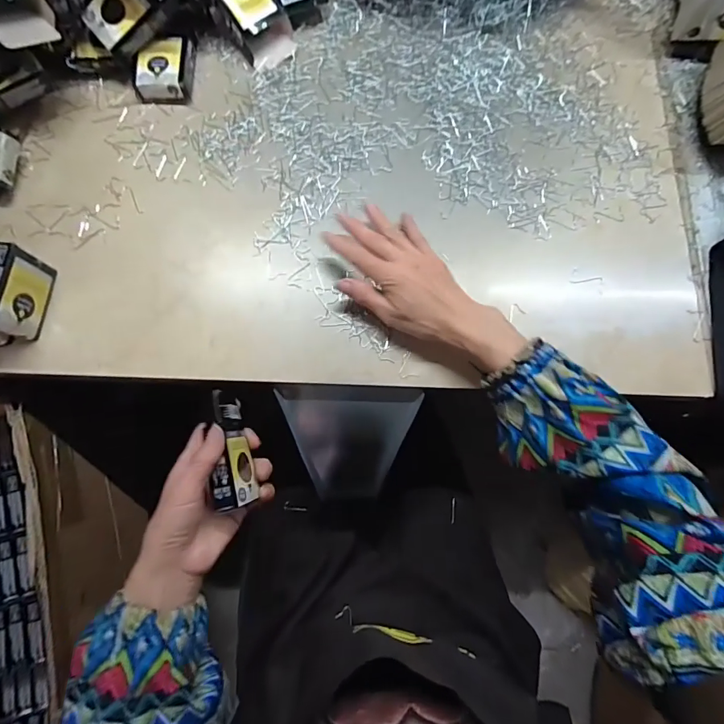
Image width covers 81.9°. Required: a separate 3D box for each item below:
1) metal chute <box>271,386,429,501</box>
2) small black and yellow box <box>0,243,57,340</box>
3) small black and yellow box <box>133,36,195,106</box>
[{"bbox_3d":[-0.013,0.090,0.448,0.138,0.023,0.145,2,114,5],"label":"metal chute"},{"bbox_3d":[-0.314,-0.062,0.381,0.021,0.061,0.074,7,78,0],"label":"small black and yellow box"},{"bbox_3d":[-0.217,-0.325,0.460,0.057,0.025,0.071,4,78,-1],"label":"small black and yellow box"}]

